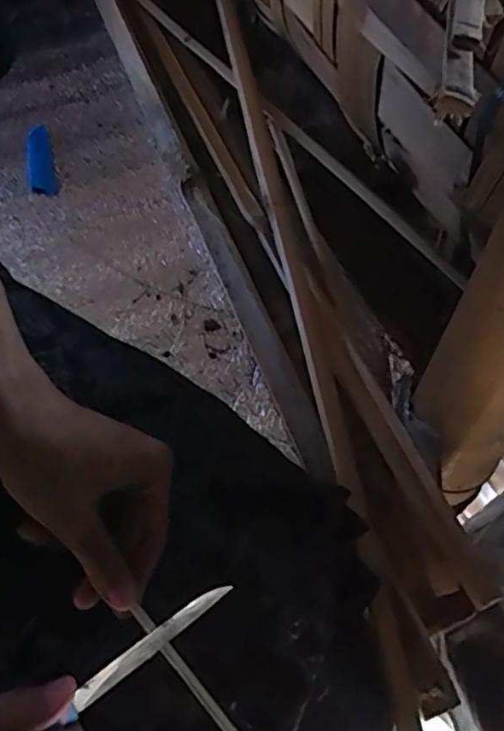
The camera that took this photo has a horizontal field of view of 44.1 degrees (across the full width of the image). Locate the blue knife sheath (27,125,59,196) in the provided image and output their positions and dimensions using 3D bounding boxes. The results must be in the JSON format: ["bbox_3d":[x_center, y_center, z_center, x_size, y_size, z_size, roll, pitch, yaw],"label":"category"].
[{"bbox_3d":[-0.222,-0.213,0.650,0.026,0.010,0.103,-15,58,-9],"label":"blue knife sheath"}]

